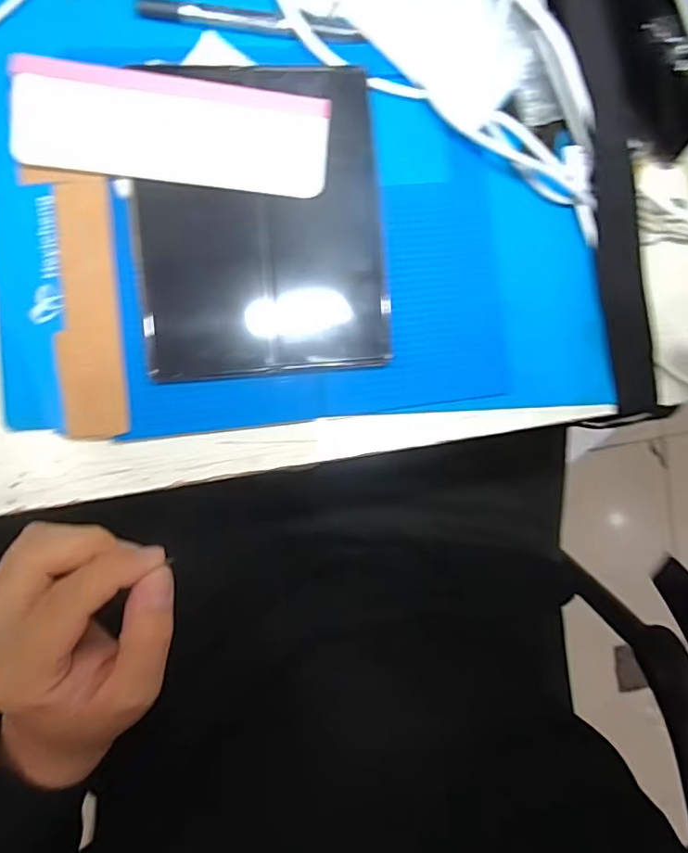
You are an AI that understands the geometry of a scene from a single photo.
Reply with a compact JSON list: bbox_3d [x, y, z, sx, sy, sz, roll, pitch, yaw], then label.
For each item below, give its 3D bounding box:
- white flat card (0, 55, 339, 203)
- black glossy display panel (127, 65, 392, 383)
[{"bbox_3d":[-0.085,-0.151,0.280,0.152,0.007,0.054,4,92,-9],"label":"white flat card"},{"bbox_3d":[-0.043,-0.108,0.288,0.125,0.007,0.158,-6,94,-8],"label":"black glossy display panel"}]

